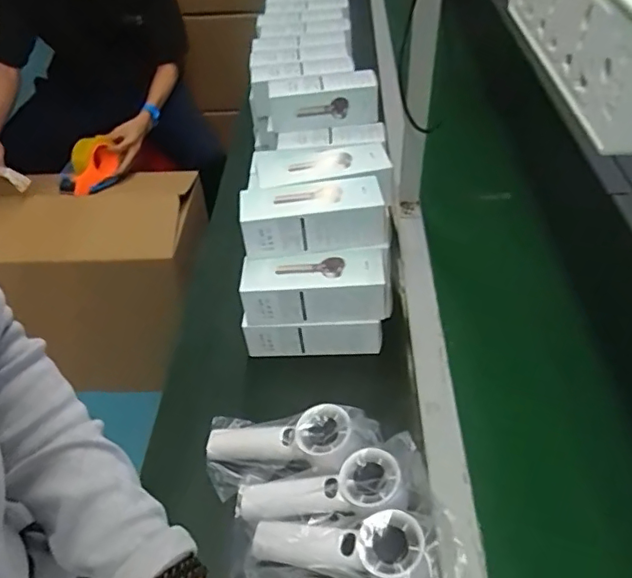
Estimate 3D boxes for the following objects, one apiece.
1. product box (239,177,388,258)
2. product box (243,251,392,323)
[{"bbox_3d":[-0.002,-0.086,0.654,0.169,0.062,0.066,-4,44,-4],"label":"product box"},{"bbox_3d":[0.002,-0.002,0.654,0.171,0.062,0.059,0,44,1],"label":"product box"}]

